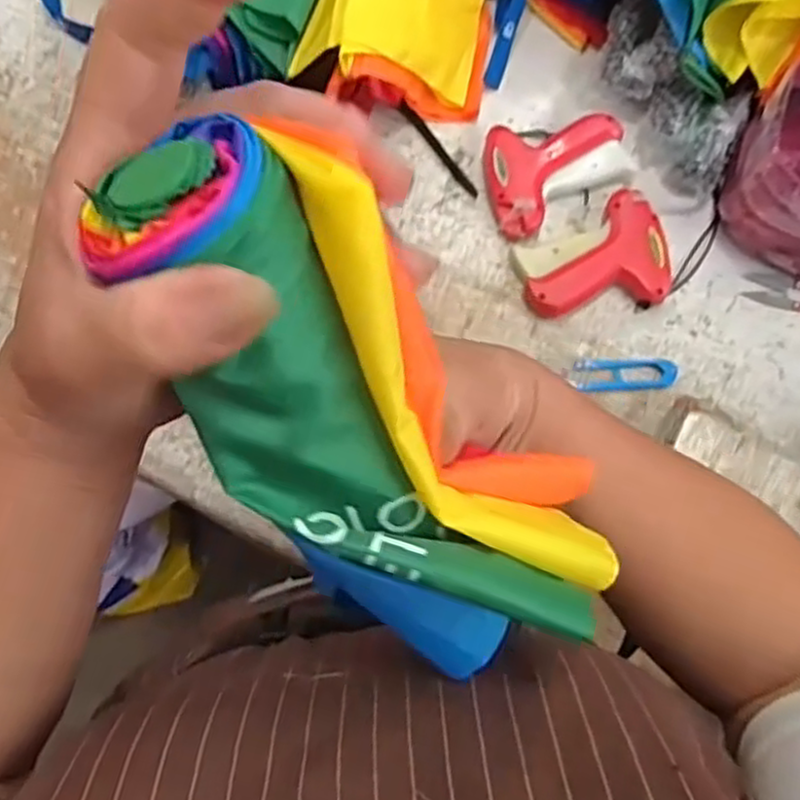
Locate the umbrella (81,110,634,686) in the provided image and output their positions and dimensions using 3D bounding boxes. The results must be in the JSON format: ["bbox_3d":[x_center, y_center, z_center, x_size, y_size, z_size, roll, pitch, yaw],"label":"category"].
[{"bbox_3d":[0.000,0.013,0.193,0.079,0.050,0.184,-39,121,-9],"label":"umbrella"}]

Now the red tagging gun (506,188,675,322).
[{"bbox_3d":[0.154,-0.120,0.583,0.118,0.024,0.094,-6,74,0],"label":"red tagging gun"}]

